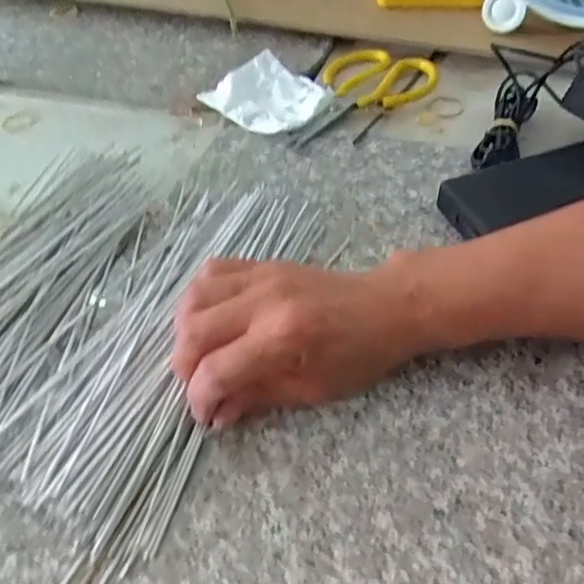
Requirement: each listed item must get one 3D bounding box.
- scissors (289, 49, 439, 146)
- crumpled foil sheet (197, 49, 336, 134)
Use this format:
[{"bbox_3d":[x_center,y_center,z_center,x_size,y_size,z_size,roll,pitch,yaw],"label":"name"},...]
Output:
[{"bbox_3d":[0.071,-0.183,0.545,0.100,0.012,0.168,15,51,18],"label":"scissors"},{"bbox_3d":[-0.019,-0.183,0.548,0.090,0.017,0.117,-37,55,-25],"label":"crumpled foil sheet"}]

